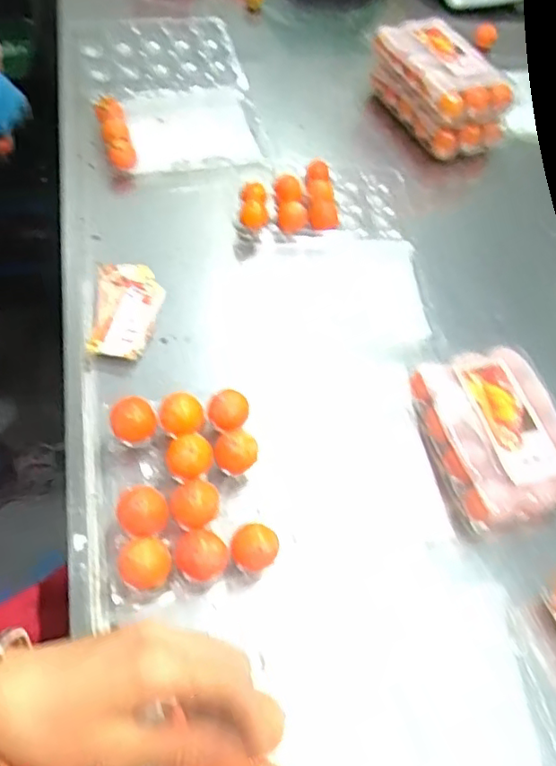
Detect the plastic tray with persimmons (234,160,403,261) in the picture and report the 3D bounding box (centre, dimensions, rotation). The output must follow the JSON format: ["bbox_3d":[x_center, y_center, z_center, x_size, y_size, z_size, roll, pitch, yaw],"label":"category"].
[{"bbox_3d":[0.062,-0.240,0.796,0.253,0.045,0.148,-7,58,-13],"label":"plastic tray with persimmons"}]

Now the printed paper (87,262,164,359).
[{"bbox_3d":[-0.170,-0.082,0.677,0.074,0.027,0.133,1,57,-8],"label":"printed paper"}]

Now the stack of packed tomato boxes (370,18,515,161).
[{"bbox_3d":[0.252,-0.460,0.939,0.136,0.109,0.224,-21,62,-21],"label":"stack of packed tomato boxes"}]

